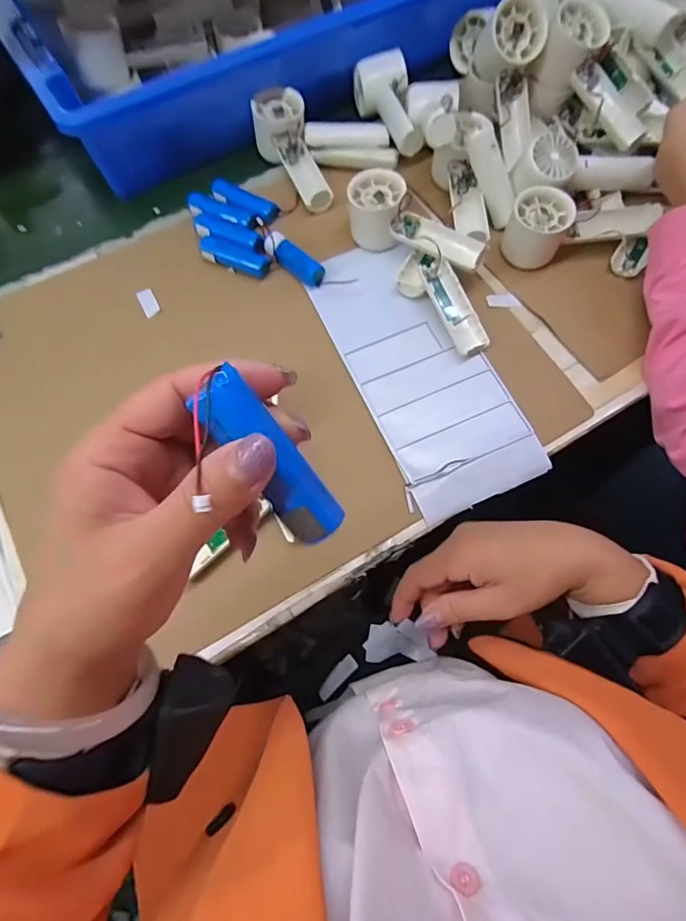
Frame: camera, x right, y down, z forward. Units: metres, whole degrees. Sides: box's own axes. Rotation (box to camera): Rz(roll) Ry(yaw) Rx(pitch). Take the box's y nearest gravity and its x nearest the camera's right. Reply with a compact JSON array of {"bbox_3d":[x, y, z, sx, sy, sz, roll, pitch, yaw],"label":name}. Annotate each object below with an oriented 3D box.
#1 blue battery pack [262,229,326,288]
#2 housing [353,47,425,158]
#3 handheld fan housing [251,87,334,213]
[{"bbox_3d":[-0.050,-0.207,0.481,0.070,0.021,0.020,38,75,13],"label":"blue battery pack"},{"bbox_3d":[0.050,-0.403,0.539,0.054,0.050,0.133,-9,70,-3],"label":"housing"},{"bbox_3d":[-0.057,-0.343,0.523,0.056,0.044,0.148,-18,71,-6],"label":"handheld fan housing"}]

